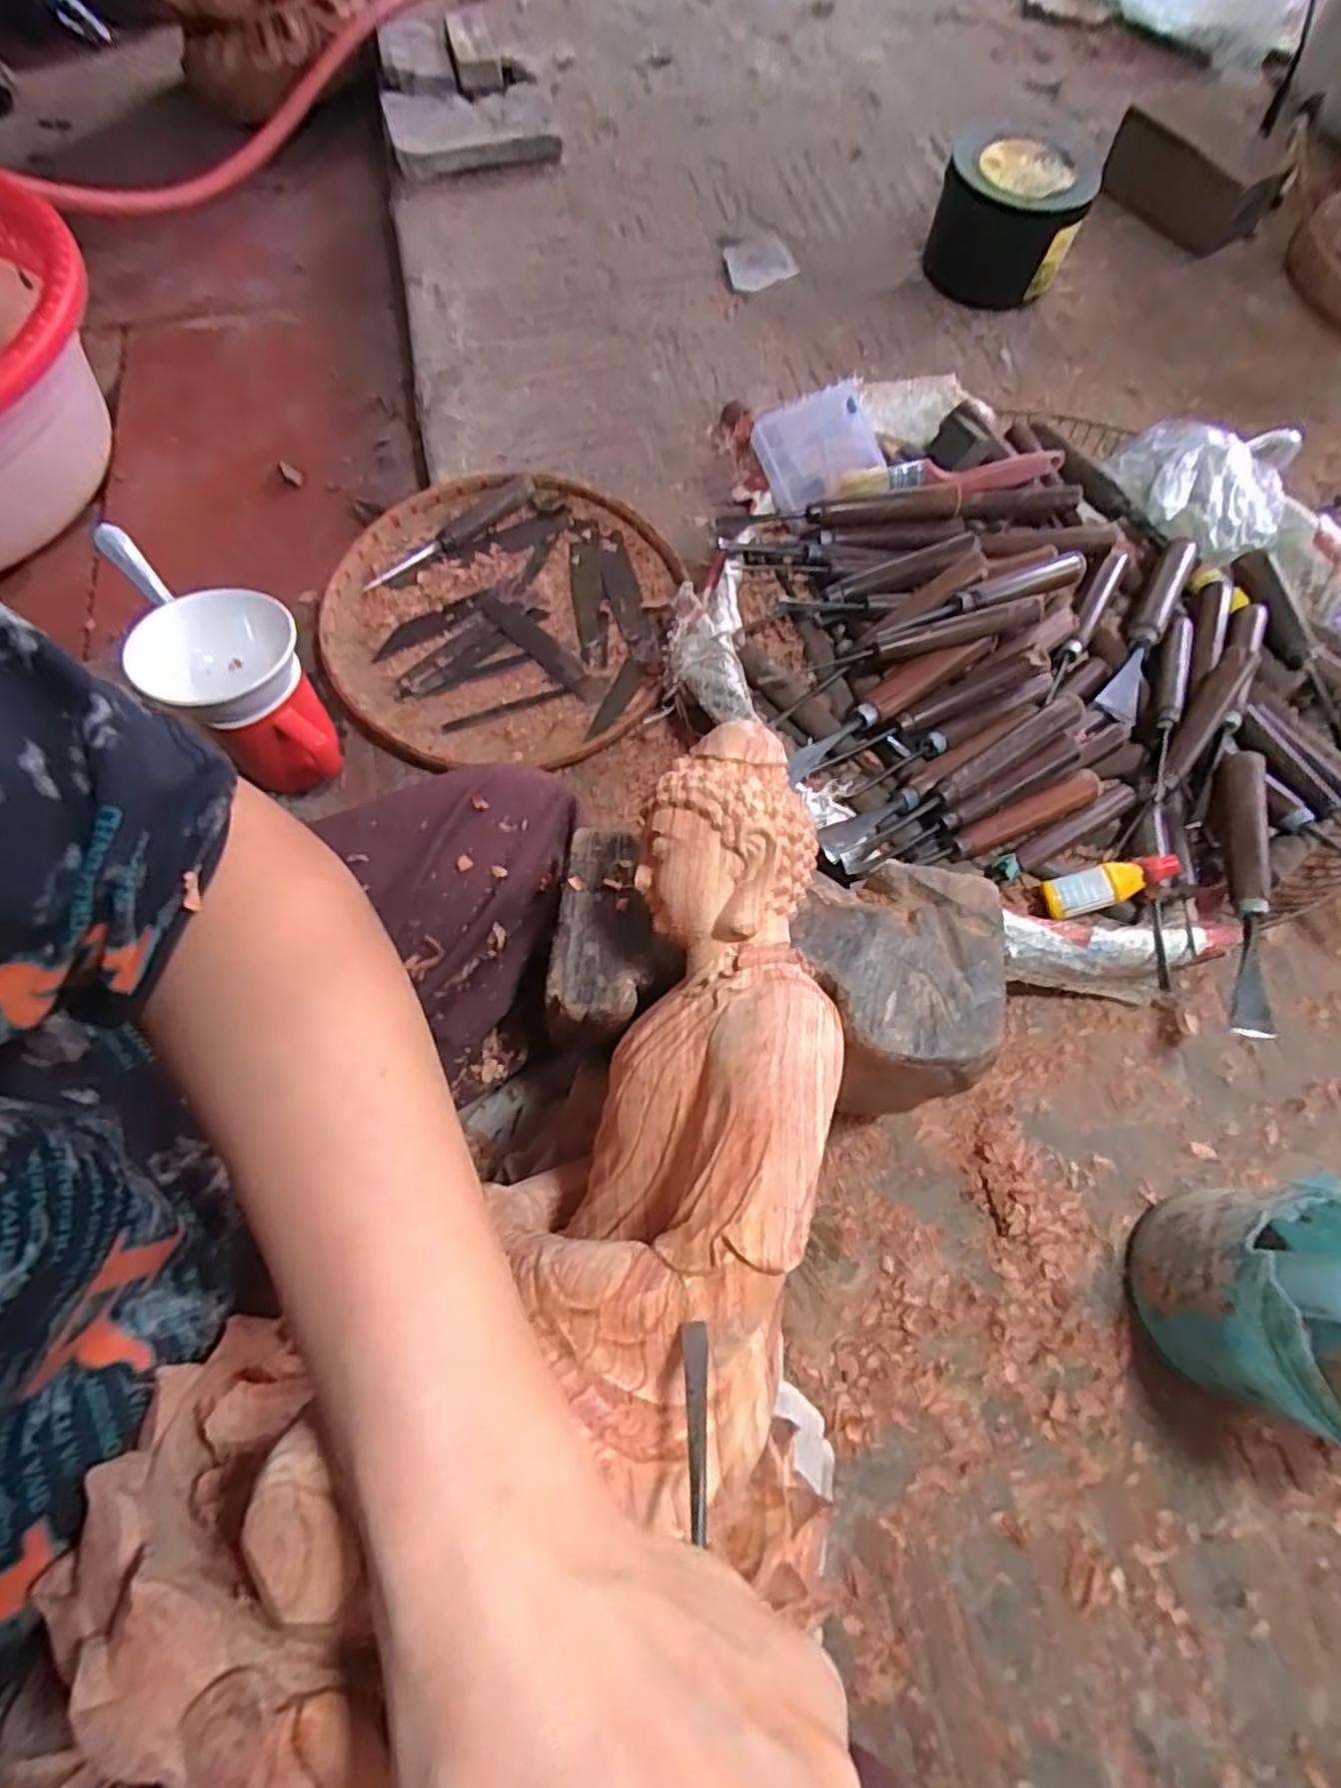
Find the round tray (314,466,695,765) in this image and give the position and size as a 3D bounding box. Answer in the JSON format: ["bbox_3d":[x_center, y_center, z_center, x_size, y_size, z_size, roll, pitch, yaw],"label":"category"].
[{"bbox_3d":[-0.146,-0.237,0.617,0.287,0.031,0.298,0,69,0],"label":"round tray"}]

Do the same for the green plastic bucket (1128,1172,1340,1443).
[{"bbox_3d":[0.316,0.205,0.360,0.107,0.123,0.107,0,68,-1],"label":"green plastic bucket"}]

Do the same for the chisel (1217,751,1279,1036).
[{"bbox_3d":[0.345,-0.004,0.432,0.021,0.020,0.184,14,68,5],"label":"chisel"}]

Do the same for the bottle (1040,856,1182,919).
[{"bbox_3d":[0.270,-0.006,0.443,0.074,0.017,0.025,-19,69,15],"label":"bottle"}]

